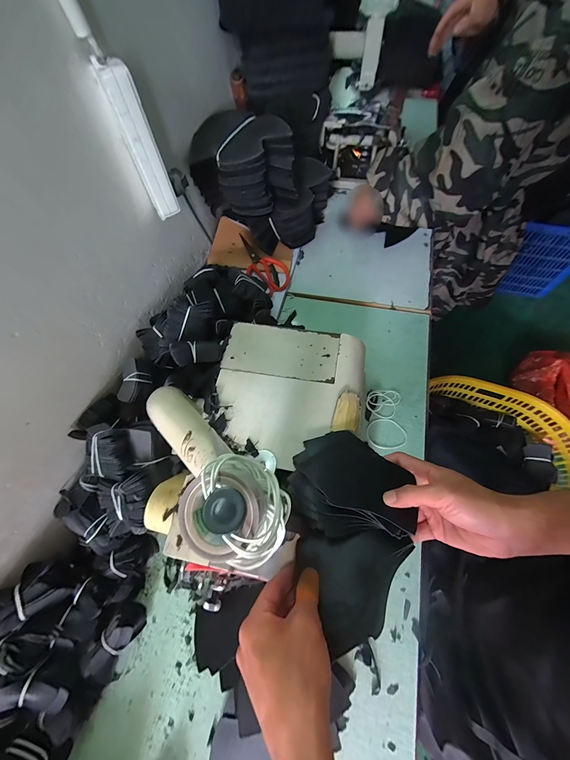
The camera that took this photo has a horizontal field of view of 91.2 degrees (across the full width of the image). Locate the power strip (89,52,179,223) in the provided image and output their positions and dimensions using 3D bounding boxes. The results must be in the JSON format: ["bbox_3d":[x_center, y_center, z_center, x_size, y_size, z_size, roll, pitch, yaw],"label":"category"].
[{"bbox_3d":[-0.202,-0.329,0.401,0.041,0.169,0.037,-26,67,-10],"label":"power strip"}]

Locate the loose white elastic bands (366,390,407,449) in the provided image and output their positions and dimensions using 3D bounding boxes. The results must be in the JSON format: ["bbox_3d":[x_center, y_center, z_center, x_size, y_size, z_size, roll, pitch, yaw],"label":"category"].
[{"bbox_3d":[0.190,0.072,0.529,0.069,0.006,0.114,1,65,2],"label":"loose white elastic bands"}]

